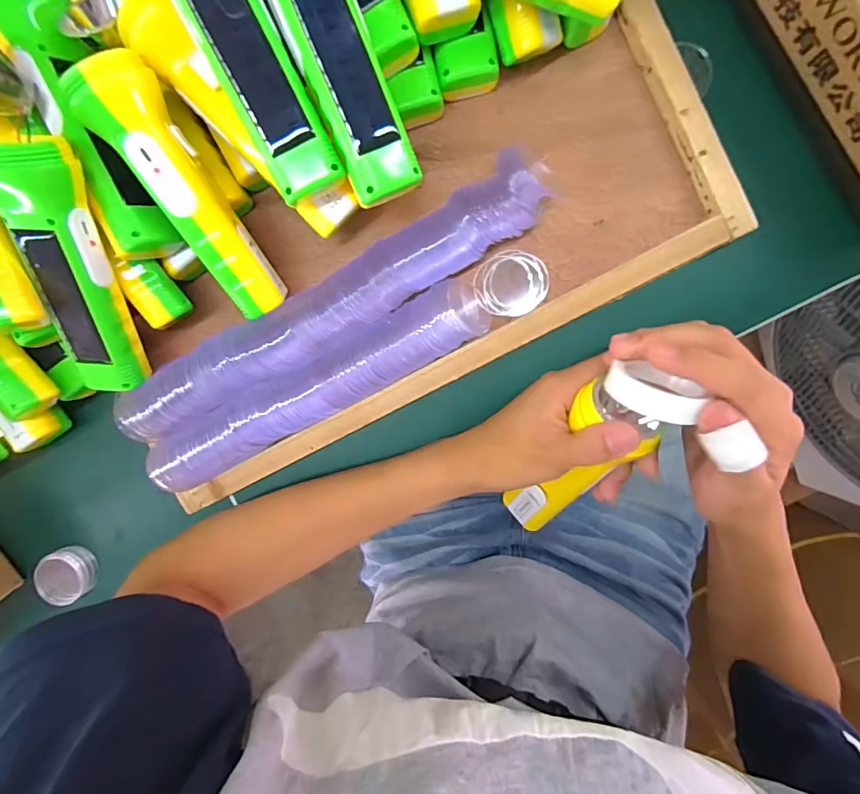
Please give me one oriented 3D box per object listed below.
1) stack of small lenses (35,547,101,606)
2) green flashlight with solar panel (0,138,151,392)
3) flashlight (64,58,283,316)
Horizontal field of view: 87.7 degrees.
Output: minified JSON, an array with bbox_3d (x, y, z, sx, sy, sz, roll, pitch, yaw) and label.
[{"bbox_3d":[-0.323,0.159,0.399,0.042,0.022,0.045,-33,92,7],"label":"stack of small lenses"},{"bbox_3d":[-0.238,-0.074,0.294,0.054,0.042,0.164,4,123,3],"label":"green flashlight with solar panel"},{"bbox_3d":[-0.156,-0.128,0.294,0.046,0.042,0.162,-27,120,5],"label":"flashlight"}]

